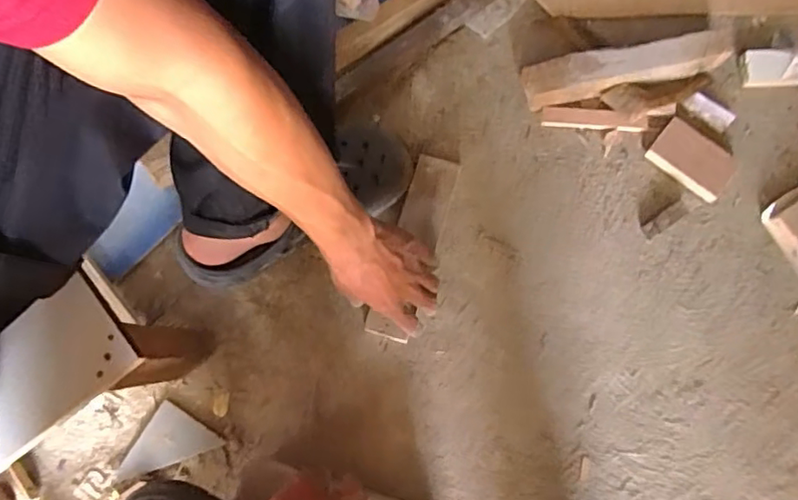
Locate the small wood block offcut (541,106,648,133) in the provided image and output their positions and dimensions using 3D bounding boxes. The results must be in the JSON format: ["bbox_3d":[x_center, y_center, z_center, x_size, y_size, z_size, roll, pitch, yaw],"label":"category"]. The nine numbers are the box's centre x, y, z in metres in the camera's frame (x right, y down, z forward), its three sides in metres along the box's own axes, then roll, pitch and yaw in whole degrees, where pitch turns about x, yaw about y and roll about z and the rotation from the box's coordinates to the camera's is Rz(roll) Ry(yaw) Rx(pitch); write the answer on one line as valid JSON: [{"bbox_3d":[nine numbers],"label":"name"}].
[{"bbox_3d":[0.237,-0.158,0.721,0.123,0.006,0.024,6,98,6],"label":"small wood block offcut"}]

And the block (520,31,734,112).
[{"bbox_3d":[0.270,-0.217,0.715,0.240,0.048,0.045,-11,79,-2],"label":"block"}]

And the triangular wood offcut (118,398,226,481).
[{"bbox_3d":[-0.254,0.227,0.656,0.079,0.005,0.092,33,81,6],"label":"triangular wood offcut"}]

